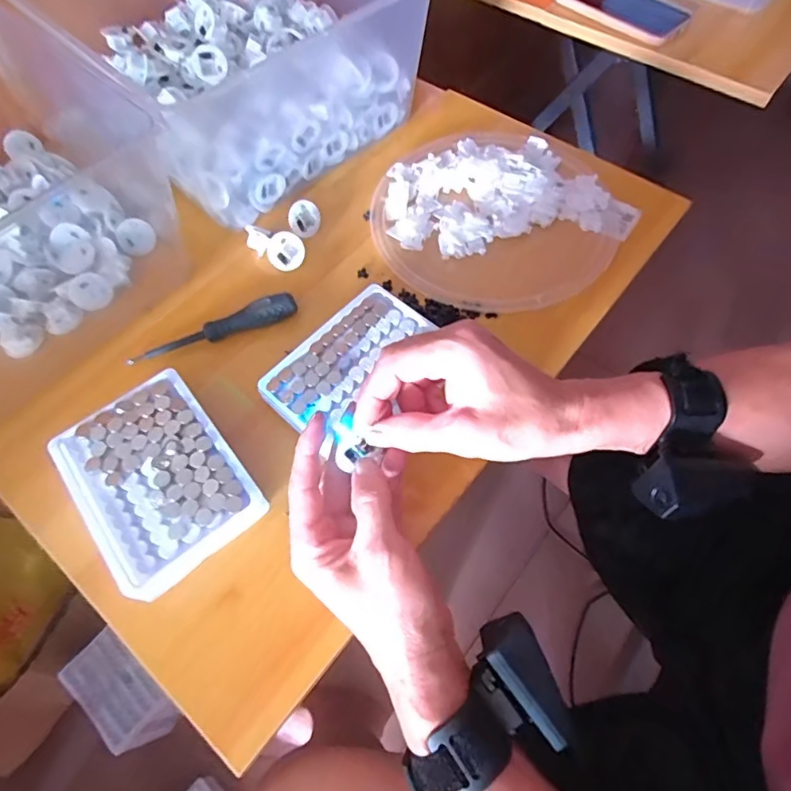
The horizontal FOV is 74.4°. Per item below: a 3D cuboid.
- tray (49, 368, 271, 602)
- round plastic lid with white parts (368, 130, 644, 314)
[{"bbox_3d":[-0.158,0.059,0.357,0.096,0.038,0.131,-36,67,-17],"label":"tray"},{"bbox_3d":[0.095,-0.176,0.504,0.221,0.026,0.229,0,62,1],"label":"round plastic lid with white parts"}]

